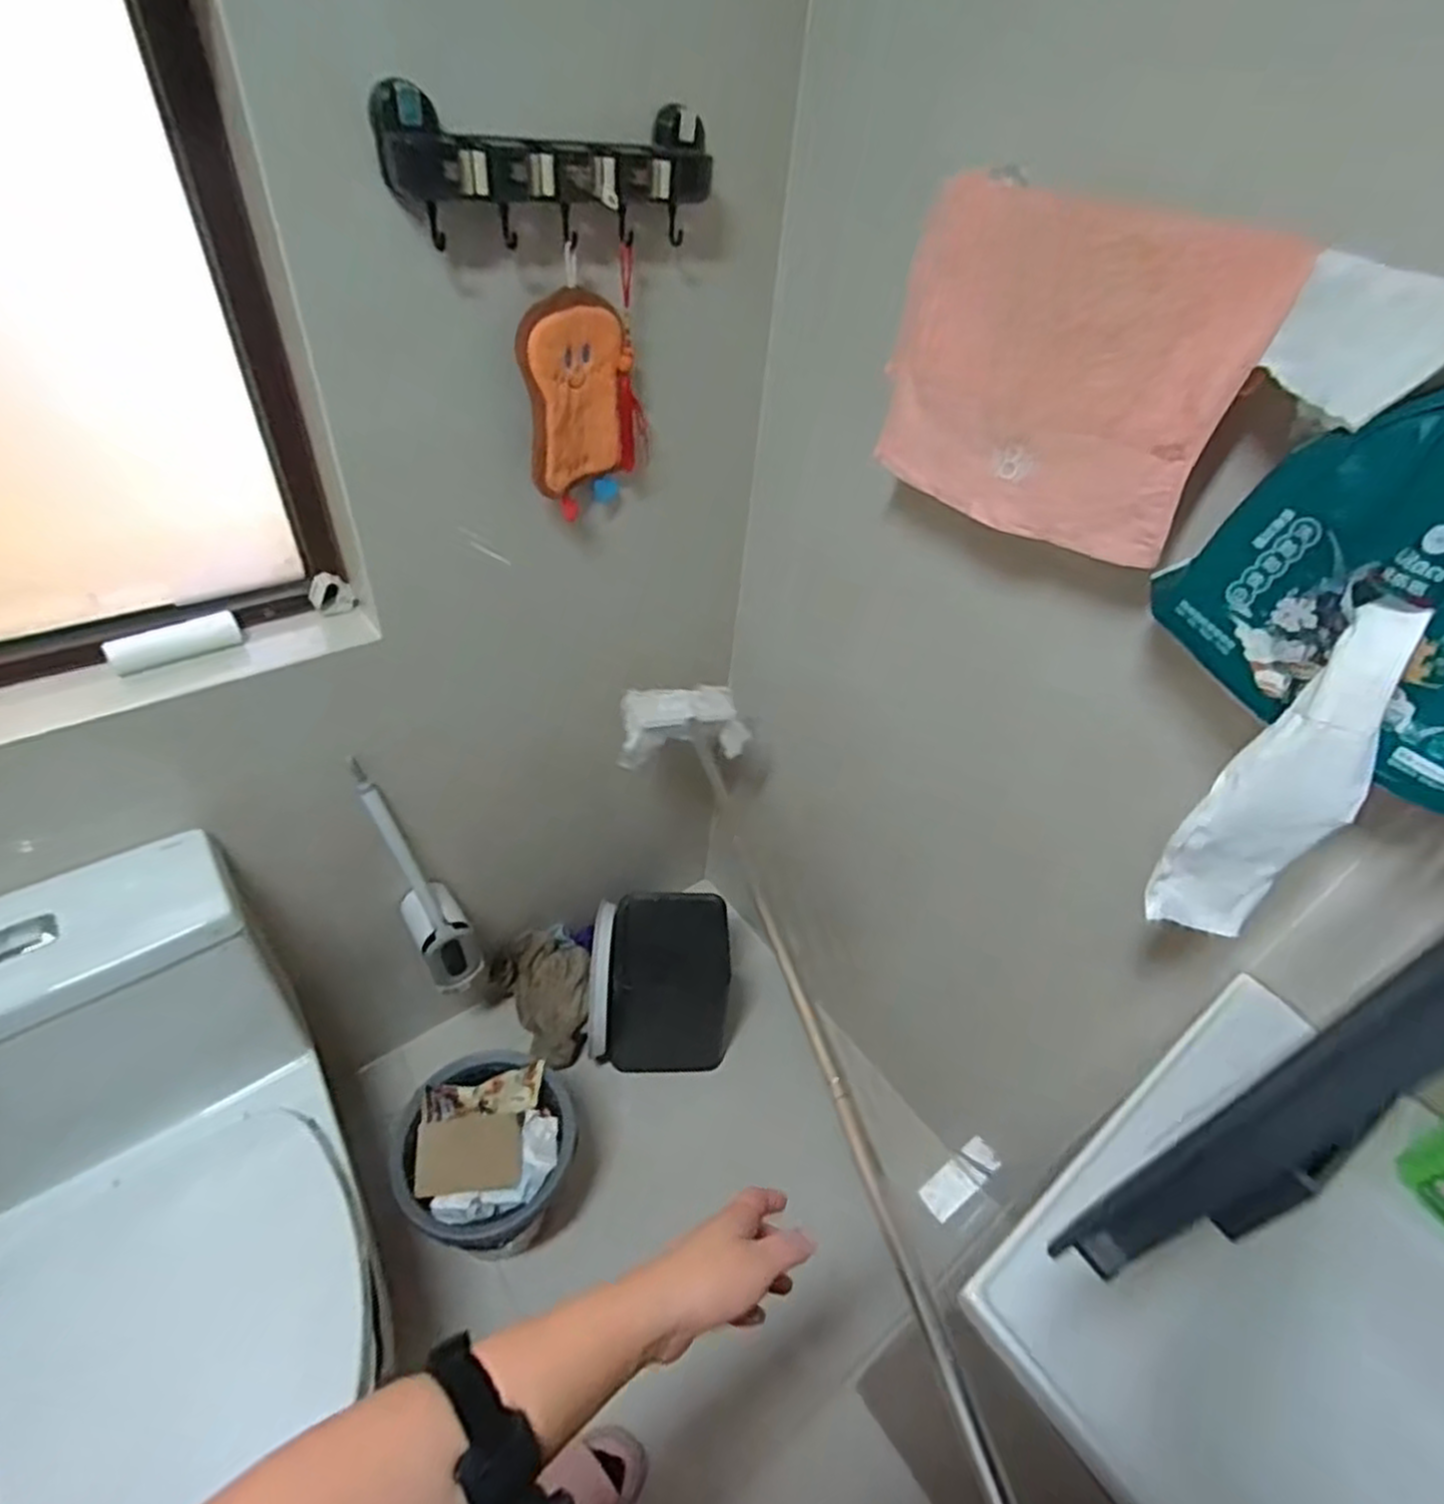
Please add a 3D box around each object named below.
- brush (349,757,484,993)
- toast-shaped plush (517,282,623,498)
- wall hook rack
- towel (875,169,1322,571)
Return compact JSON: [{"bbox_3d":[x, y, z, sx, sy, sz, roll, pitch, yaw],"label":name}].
[{"bbox_3d":[-0.475,0.232,1.223,0.091,0.446,0.114,-26,51,-31],"label":"brush"},{"bbox_3d":[-0.179,-0.435,0.915,0.028,0.212,0.147,30,47,23],"label":"toast-shaped plush"},{"bbox_3d":[-0.158,-0.589,0.767,0.349,0.112,0.069,-25,51,-30],"label":"wall hook rack"},{"bbox_3d":[0.300,-0.351,0.703,0.038,0.264,0.336,-26,52,-31],"label":"towel"}]

